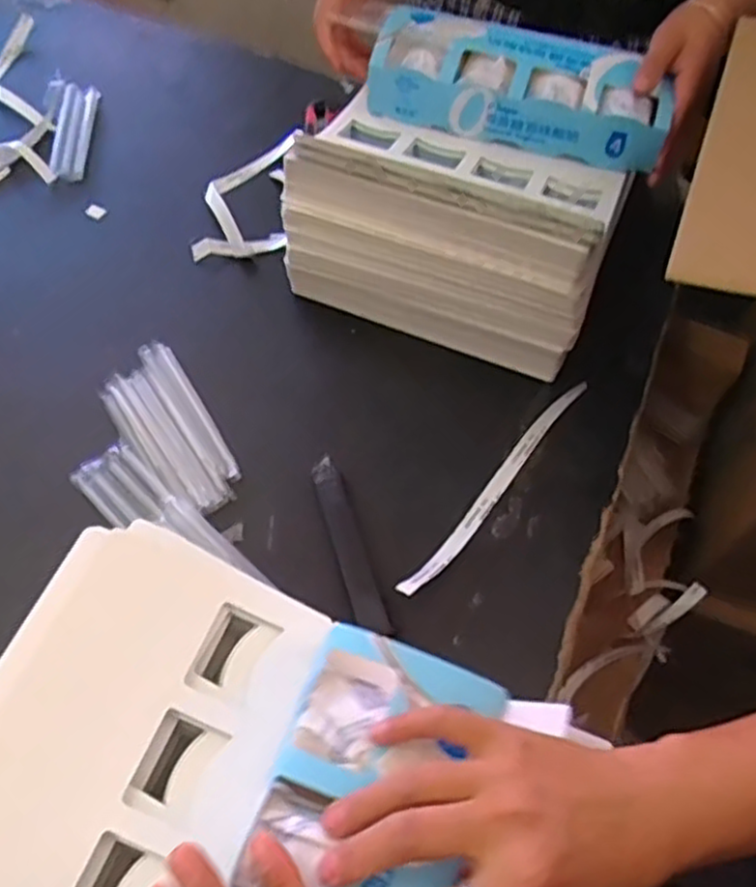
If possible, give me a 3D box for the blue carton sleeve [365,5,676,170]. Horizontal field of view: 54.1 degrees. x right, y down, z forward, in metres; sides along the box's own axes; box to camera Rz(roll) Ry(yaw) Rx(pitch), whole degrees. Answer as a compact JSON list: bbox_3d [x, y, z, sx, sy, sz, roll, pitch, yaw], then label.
[{"bbox_3d":[0.130,-0.333,0.690,0.269,0.062,0.093,19,60,9],"label":"blue carton sleeve"}]

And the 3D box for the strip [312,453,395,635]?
[{"bbox_3d":[-0.024,0.078,0.582,0.023,0.010,0.153,-14,62,-12],"label":"strip"}]

